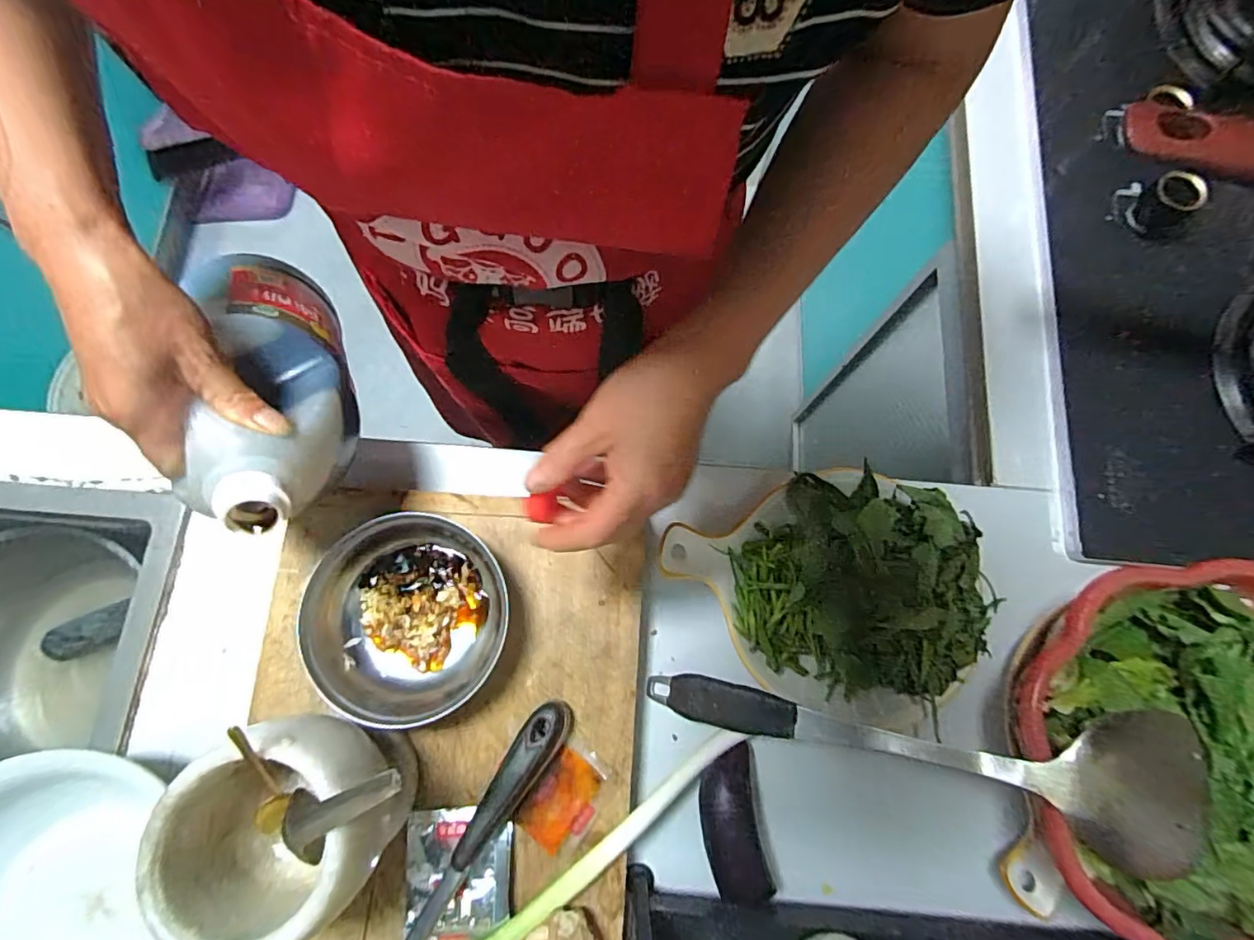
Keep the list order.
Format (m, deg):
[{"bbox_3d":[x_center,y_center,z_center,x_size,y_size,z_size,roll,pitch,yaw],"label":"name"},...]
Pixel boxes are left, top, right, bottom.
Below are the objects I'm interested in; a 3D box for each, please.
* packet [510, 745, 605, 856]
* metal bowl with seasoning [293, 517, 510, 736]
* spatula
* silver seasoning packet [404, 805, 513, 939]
[{"bbox_3d":[-0.043,0.230,0.376,0.043,0.009,0.060,38,79,8],"label":"packet"},{"bbox_3d":[-0.153,0.104,0.386,0.128,0.047,0.138,0,77,-1],"label":"metal bowl with seasoning"},{"bbox_3d":[0.182,0.184,0.370,0.338,0.047,0.085,4,76,20],"label":"spatula"},{"bbox_3d":[-0.114,0.272,0.363,0.072,0.015,0.077,-5,77,-2],"label":"silver seasoning packet"}]

